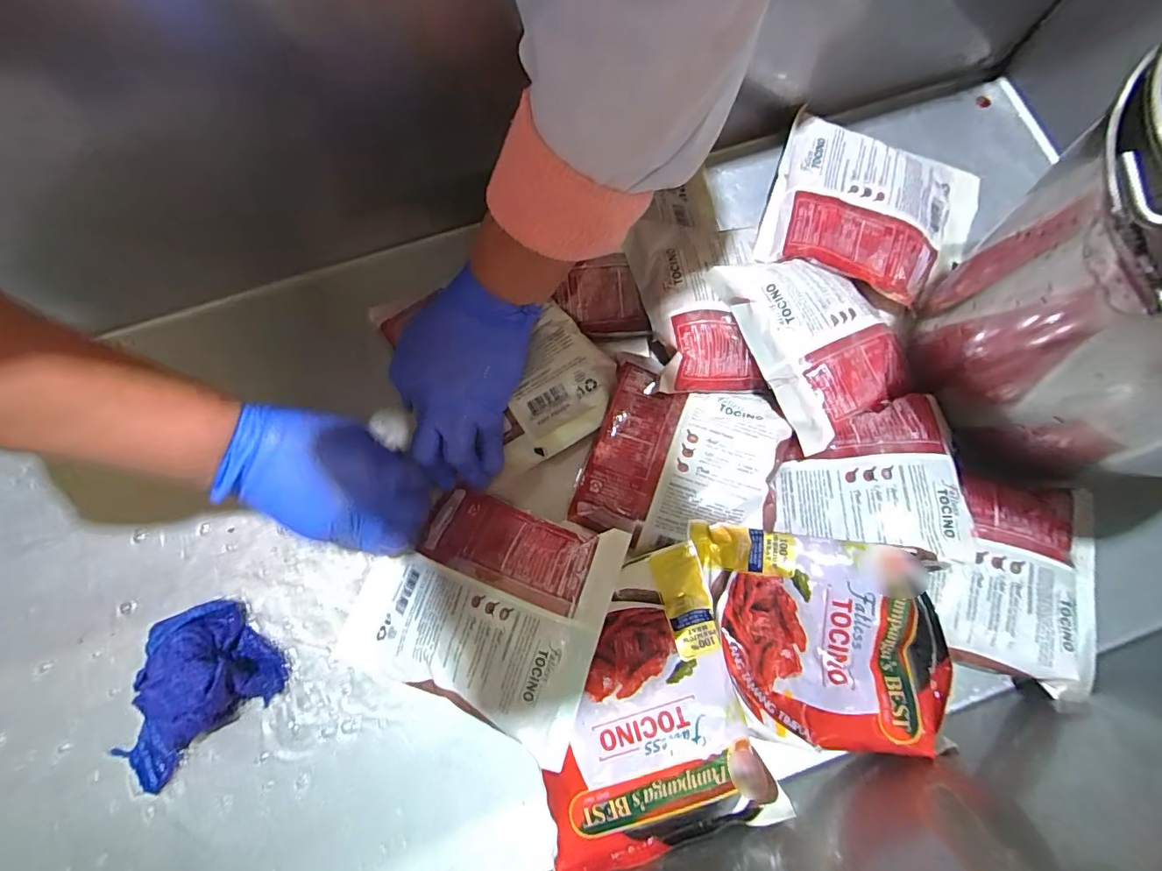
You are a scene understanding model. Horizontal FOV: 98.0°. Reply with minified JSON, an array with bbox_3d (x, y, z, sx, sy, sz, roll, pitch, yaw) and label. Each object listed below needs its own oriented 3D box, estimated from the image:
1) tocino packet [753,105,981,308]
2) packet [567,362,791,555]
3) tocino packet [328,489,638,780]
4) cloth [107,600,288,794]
[{"bbox_3d":[0.235,-0.179,0.407,0.162,0.037,0.138,19,78,4],"label":"tocino packet"},{"bbox_3d":[0.068,0.018,0.353,0.127,0.018,0.121,16,77,4],"label":"packet"},{"bbox_3d":[-0.071,0.111,0.341,0.170,0.020,0.137,16,79,17],"label":"tocino packet"},{"bbox_3d":[-0.270,0.169,0.329,0.113,0.047,0.083,-38,79,-8],"label":"cloth"}]

